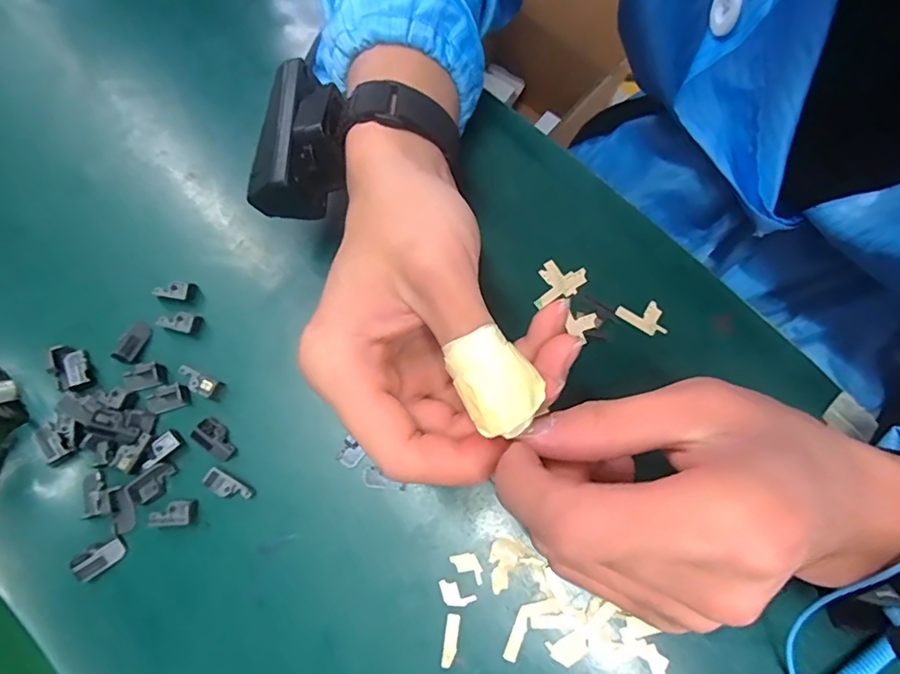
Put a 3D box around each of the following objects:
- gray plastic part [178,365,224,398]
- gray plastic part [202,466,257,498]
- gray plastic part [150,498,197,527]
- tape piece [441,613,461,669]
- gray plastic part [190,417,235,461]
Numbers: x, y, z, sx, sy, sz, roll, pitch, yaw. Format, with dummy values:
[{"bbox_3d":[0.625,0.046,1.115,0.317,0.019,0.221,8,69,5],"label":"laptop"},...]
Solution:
[{"bbox_3d":[-0.128,0.023,0.265,0.020,0.011,0.010,23,74,7],"label":"gray plastic part"},{"bbox_3d":[-0.108,0.073,0.252,0.023,0.008,0.010,28,75,8],"label":"gray plastic part"},{"bbox_3d":[-0.135,0.085,0.251,0.022,0.006,0.011,-3,73,-1],"label":"gray plastic part"},{"bbox_3d":[0.000,0.138,0.234,0.006,0.004,0.022,7,73,2],"label":"tape piece"},{"bbox_3d":[-0.117,0.051,0.258,0.021,0.008,0.013,36,76,10],"label":"gray plastic part"}]

